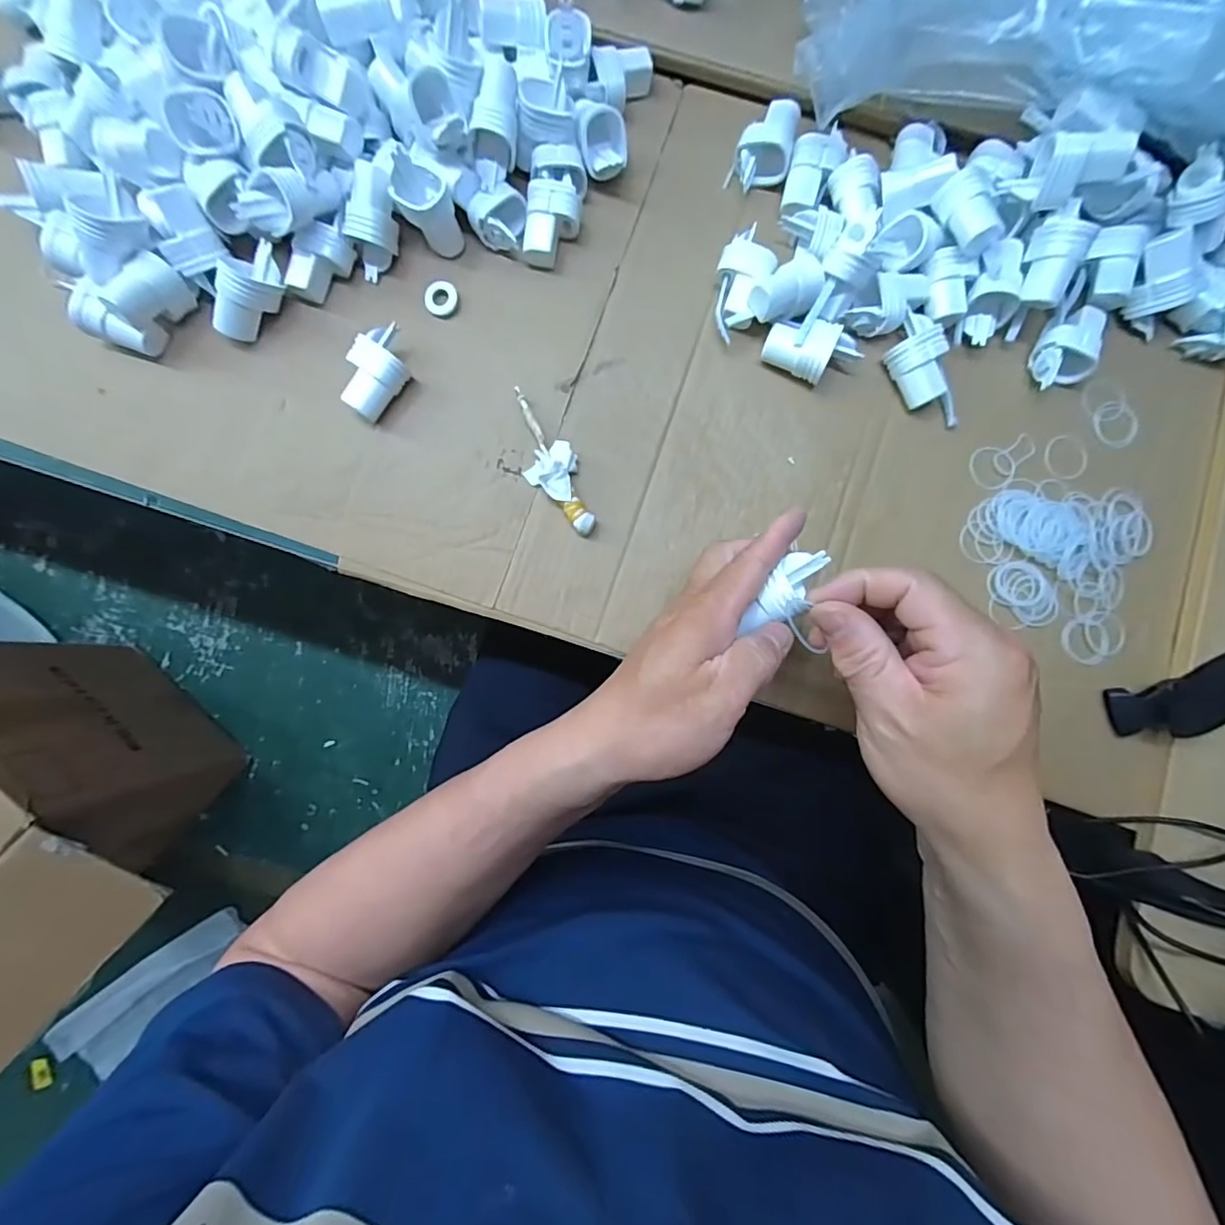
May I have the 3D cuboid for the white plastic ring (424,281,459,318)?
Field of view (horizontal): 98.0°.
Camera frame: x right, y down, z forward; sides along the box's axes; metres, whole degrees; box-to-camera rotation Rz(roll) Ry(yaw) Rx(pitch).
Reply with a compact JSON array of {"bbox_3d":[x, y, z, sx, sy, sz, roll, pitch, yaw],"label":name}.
[{"bbox_3d":[-0.119,-0.218,0.368,0.023,0.005,0.023,0,85,-1],"label":"white plastic ring"}]

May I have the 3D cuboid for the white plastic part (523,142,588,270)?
[{"bbox_3d":[-0.039,-0.275,0.361,0.036,0.025,0.071,8,85,-1],"label":"white plastic part"}]

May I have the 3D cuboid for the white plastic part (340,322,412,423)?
[{"bbox_3d":[-0.156,-0.160,0.354,0.030,0.028,0.061,29,85,1],"label":"white plastic part"}]

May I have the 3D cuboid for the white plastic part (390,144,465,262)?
[{"bbox_3d":[-0.119,-0.265,0.344,0.036,0.048,0.029,27,85,1],"label":"white plastic part"}]

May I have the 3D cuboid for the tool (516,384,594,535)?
[{"bbox_3d":[-0.042,-0.099,0.358,0.035,0.013,0.105,-35,87,-4],"label":"tool"}]

